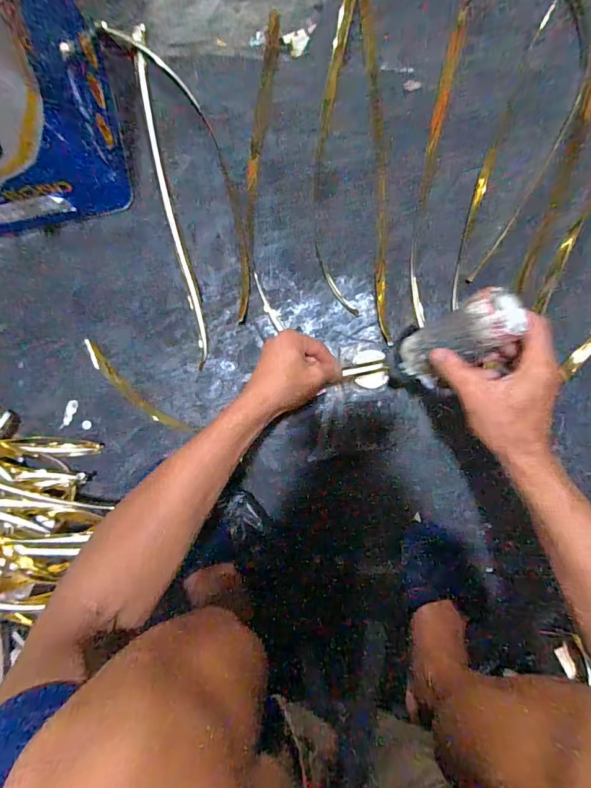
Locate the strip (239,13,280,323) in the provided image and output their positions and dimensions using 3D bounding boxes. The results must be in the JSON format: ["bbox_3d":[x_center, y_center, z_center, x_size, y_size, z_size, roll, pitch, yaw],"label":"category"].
[{"bbox_3d":[-0.053,-0.317,0.529,0.022,0.009,0.435,6,89,0],"label":"strip"}]

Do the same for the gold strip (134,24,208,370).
[{"bbox_3d":[-0.168,-0.264,0.516,0.023,0.017,0.461,-12,89,-1],"label":"gold strip"}]

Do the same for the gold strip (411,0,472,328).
[{"bbox_3d":[0.185,-0.304,0.514,0.031,0.022,0.424,8,89,0],"label":"gold strip"}]

